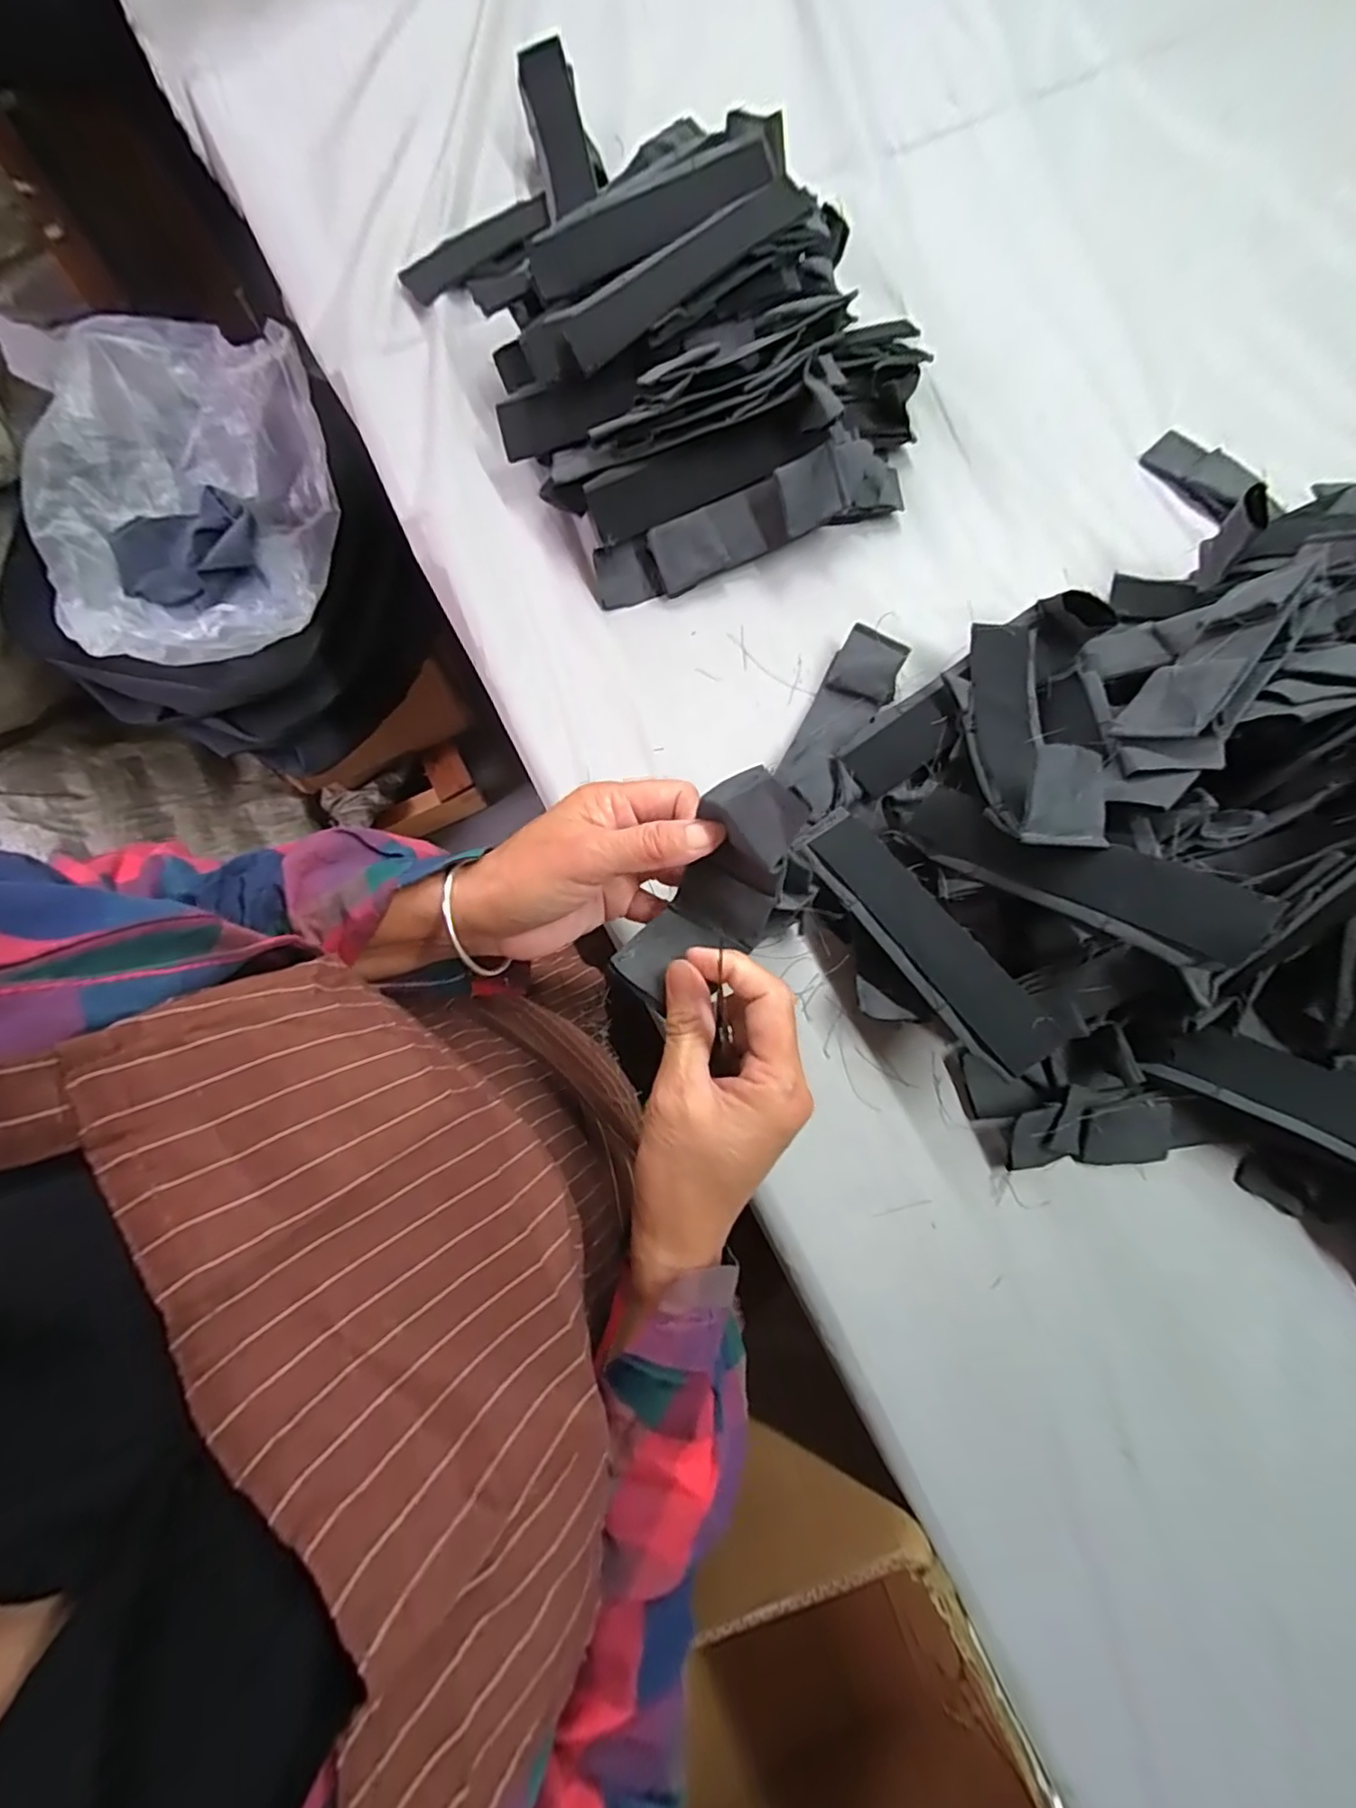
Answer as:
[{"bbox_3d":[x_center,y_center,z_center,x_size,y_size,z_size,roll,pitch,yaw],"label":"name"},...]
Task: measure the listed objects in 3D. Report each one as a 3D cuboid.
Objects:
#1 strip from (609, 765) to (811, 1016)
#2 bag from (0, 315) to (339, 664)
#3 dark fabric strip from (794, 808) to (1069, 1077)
[{"bbox_3d":[0.014,0.000,0.270,0.047,0.075,0.096,31,80,6],"label":"strip"},{"bbox_3d":[-0.596,-0.479,0.740,0.320,0.117,0.396,-2,79,0],"label":"bag"},{"bbox_3d":[0.147,0.017,0.385,0.043,0.015,0.194,-33,65,-6],"label":"dark fabric strip"}]

